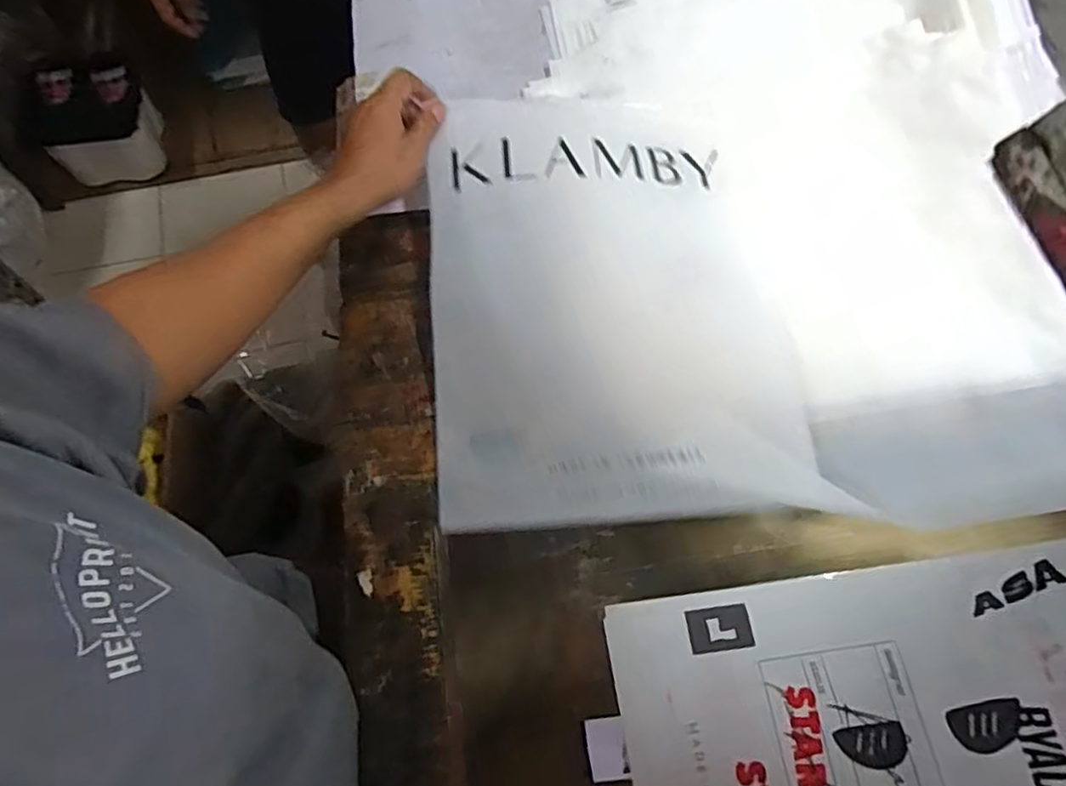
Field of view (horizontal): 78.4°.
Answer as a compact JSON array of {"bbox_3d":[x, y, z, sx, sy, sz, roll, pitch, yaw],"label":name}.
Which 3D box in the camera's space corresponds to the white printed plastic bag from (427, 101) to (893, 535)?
[{"bbox_3d":[0.066,-0.087,0.566,0.300,0.048,0.380,-3,68,-2],"label":"white printed plastic bag"}]

